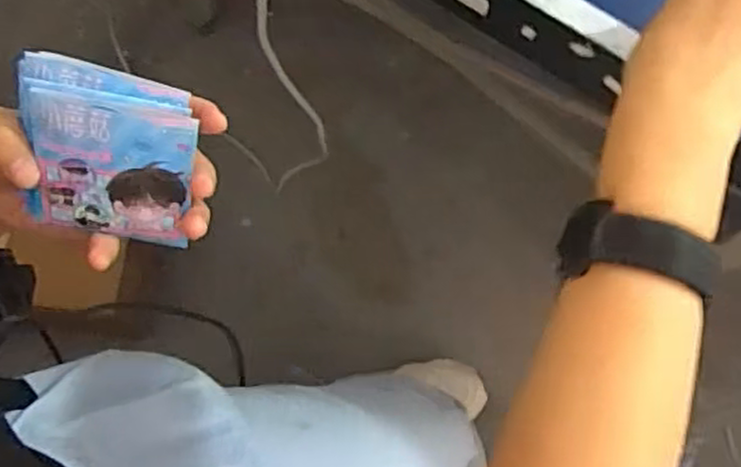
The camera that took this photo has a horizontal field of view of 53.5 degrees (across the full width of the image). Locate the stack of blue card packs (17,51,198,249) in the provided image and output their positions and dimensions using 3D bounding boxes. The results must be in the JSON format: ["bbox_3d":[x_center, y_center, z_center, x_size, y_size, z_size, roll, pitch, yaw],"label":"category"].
[{"bbox_3d":[-0.117,-0.033,0.324,0.071,0.019,0.074,9,115,-5],"label":"stack of blue card packs"}]

